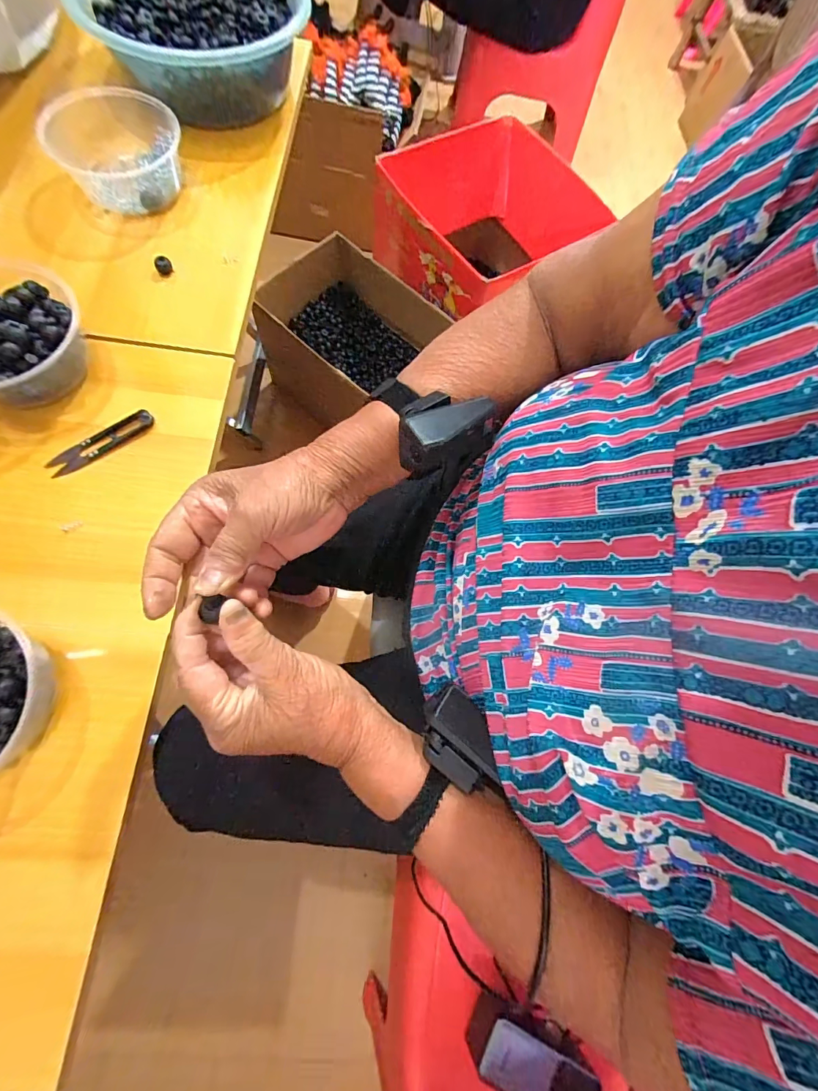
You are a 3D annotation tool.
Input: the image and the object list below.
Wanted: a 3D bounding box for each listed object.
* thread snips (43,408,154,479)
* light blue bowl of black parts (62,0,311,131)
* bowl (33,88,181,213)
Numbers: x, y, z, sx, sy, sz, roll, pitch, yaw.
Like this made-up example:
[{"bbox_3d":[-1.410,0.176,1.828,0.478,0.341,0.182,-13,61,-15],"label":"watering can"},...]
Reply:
[{"bbox_3d":[-0.297,-0.100,0.396,0.101,0.010,0.024,-35,73,-15],"label":"thread snips"},{"bbox_3d":[-0.262,-0.642,0.520,0.257,0.116,0.236,1,68,-2],"label":"light blue bowl of black parts"},{"bbox_3d":[-0.331,-0.455,0.471,0.133,0.065,0.142,-16,69,-9],"label":"bowl"}]

